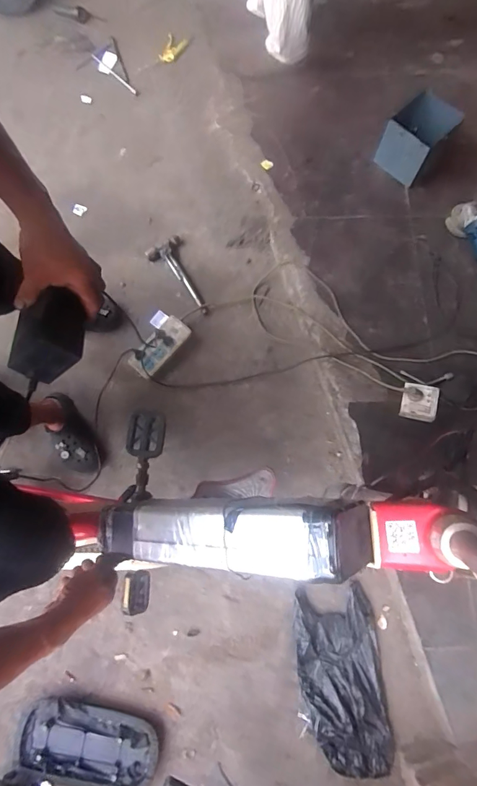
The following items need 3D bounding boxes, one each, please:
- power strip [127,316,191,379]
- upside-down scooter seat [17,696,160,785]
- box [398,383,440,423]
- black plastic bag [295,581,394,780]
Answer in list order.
[{"bbox_3d":[-0.228,-0.131,1.210,0.091,0.052,0.193,36,77,9],"label":"power strip"},{"bbox_3d":[-0.354,0.829,0.969,0.330,0.046,0.162,13,74,3],"label":"upside-down scooter seat"},{"bbox_3d":[0.479,0.024,1.100,0.091,0.030,0.093,11,79,15],"label":"box"},{"bbox_3d":[0.254,0.692,1.006,0.198,0.036,0.399,-6,74,-2],"label":"black plastic bag"}]

